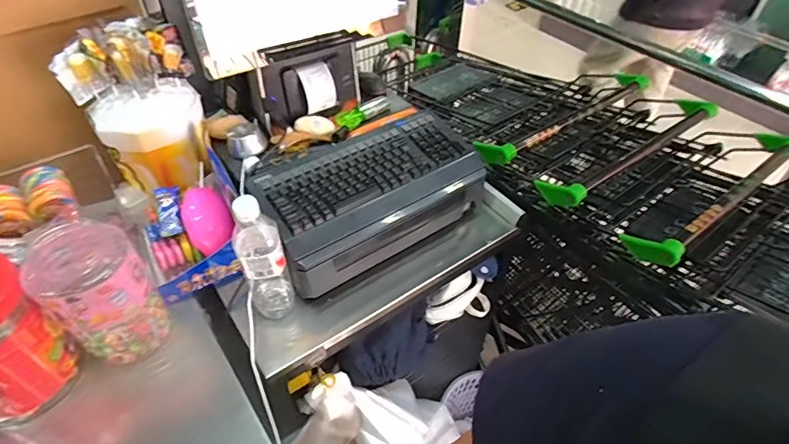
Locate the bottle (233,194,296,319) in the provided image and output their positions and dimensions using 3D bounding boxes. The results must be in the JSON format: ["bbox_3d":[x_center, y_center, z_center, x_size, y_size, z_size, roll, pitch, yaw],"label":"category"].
[{"bbox_3d":[-0.196,0.058,0.683,0.065,0.223,0.058,-15,49,-16],"label":"bottle"}]

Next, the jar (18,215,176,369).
[{"bbox_3d":[-0.414,0.099,0.656,0.114,0.209,0.122,1,46,-1],"label":"jar"}]

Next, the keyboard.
[{"bbox_3d":[-0.041,-0.081,0.821,0.400,0.058,0.216,-27,67,-26],"label":"keyboard"}]

